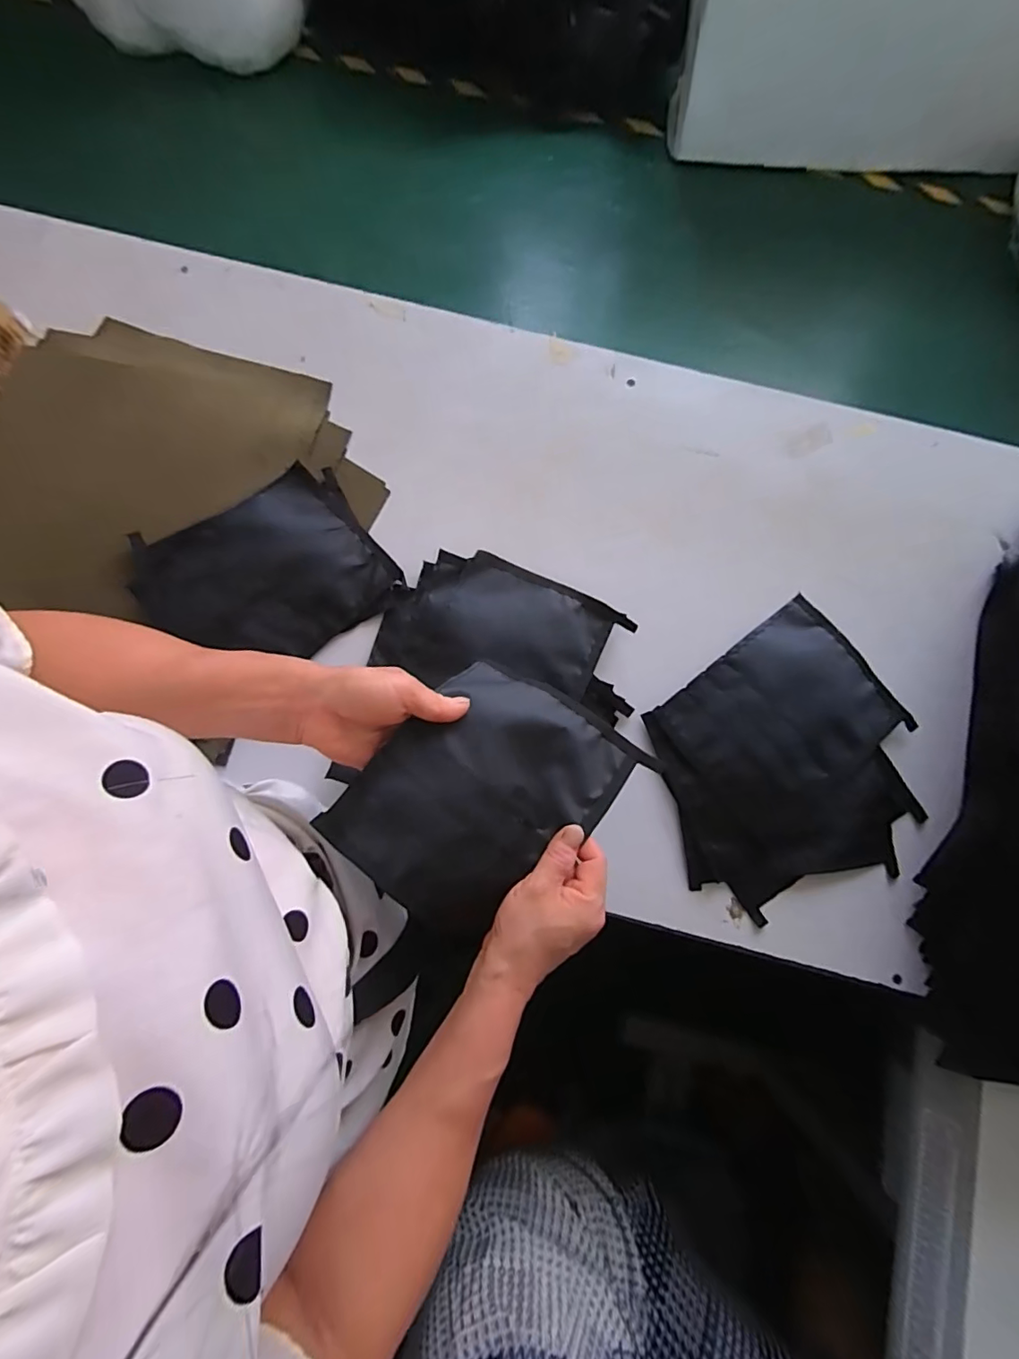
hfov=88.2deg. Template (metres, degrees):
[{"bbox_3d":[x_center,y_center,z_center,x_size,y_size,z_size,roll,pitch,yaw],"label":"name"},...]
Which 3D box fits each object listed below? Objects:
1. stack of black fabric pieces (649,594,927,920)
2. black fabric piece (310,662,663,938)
[{"bbox_3d":[0.261,0.078,0.495,0.246,0.018,0.229,-32,82,-6],"label":"stack of black fabric pieces"},{"bbox_3d":[-0.013,0.080,0.380,0.149,0.066,0.188,41,81,6],"label":"black fabric piece"}]

